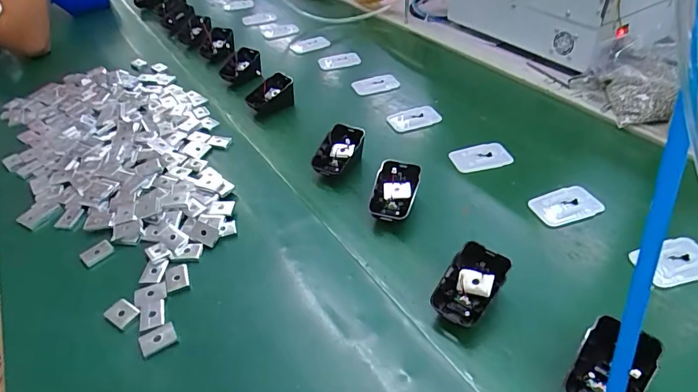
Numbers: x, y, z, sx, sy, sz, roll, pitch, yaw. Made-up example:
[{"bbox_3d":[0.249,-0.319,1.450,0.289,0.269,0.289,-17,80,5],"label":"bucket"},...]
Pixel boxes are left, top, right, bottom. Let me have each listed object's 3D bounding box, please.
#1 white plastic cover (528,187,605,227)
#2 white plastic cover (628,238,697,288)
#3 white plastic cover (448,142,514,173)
[{"bbox_3d":[0.229,0.009,0.474,0.065,0.009,0.043,-19,42,-15],"label":"white plastic cover"},{"bbox_3d":[0.300,0.061,0.410,0.067,0.012,0.042,-13,41,-9],"label":"white plastic cover"},{"bbox_3d":[0.160,-0.048,0.547,0.067,0.007,0.043,-9,40,-4],"label":"white plastic cover"}]

